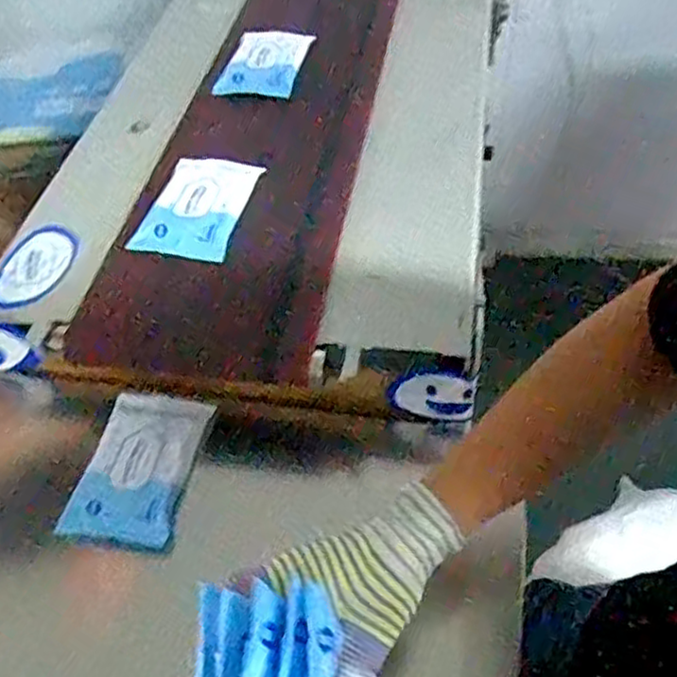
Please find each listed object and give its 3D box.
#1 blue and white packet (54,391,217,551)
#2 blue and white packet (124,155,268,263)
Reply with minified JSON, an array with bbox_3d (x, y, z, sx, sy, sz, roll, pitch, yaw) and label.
[{"bbox_3d":[-0.161,0.101,0.577,0.091,0.019,0.139,5,51,9],"label":"blue and white packet"},{"bbox_3d":[-0.133,-0.126,0.669,0.092,0.012,0.148,6,49,12],"label":"blue and white packet"}]

